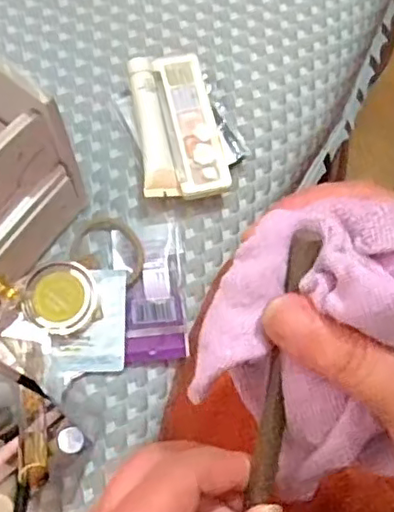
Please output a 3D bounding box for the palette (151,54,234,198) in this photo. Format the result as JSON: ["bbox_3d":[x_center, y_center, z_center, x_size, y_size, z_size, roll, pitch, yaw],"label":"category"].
[{"bbox_3d":[-0.004,-0.097,0.443,0.035,0.007,0.112,-11,73,-5],"label":"palette"}]

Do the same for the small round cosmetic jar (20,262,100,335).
[{"bbox_3d":[-0.090,0.029,0.406,0.047,0.014,0.047,3,78,-15],"label":"small round cosmetic jar"}]

